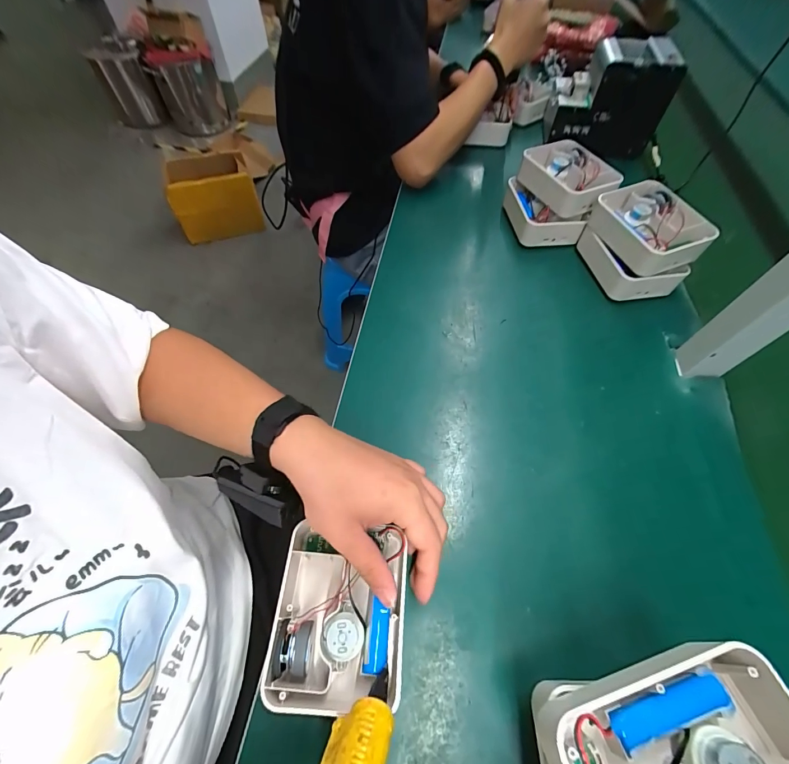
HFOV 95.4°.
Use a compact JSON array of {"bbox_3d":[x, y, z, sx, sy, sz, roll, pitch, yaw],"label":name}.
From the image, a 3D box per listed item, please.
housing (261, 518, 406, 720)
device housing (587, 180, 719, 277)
[{"bbox_3d":[-0.046,0.188,0.291,0.105,0.046,0.119,2,57,4],"label":"housing"},{"bbox_3d":[0.344,-0.212,0.490,0.107,0.049,0.135,-15,60,-9],"label":"device housing"}]

